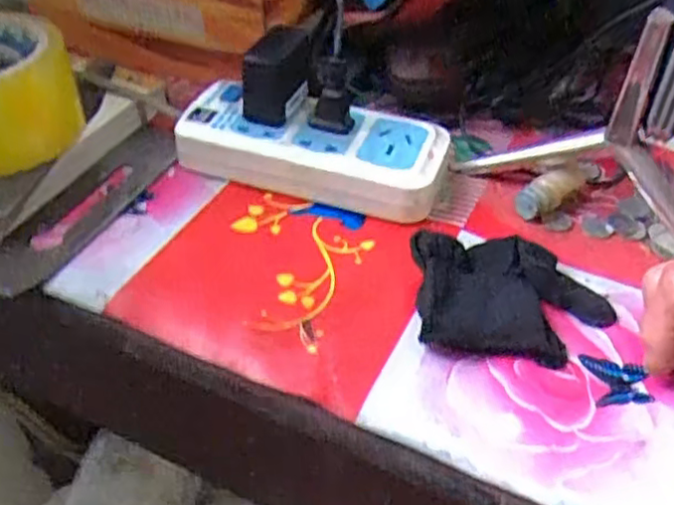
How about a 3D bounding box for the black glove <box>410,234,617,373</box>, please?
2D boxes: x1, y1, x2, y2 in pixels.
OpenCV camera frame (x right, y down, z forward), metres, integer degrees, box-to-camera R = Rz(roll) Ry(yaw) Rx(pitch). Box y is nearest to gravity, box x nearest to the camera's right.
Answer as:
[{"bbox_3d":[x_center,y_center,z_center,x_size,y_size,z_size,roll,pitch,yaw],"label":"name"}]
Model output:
[{"bbox_3d":[0.092,0.019,0.360,0.102,0.027,0.075,-1,43,-3],"label":"black glove"}]

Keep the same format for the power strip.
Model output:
[{"bbox_3d":[-0.017,-0.065,0.438,0.169,0.037,0.074,14,45,13],"label":"power strip"}]

